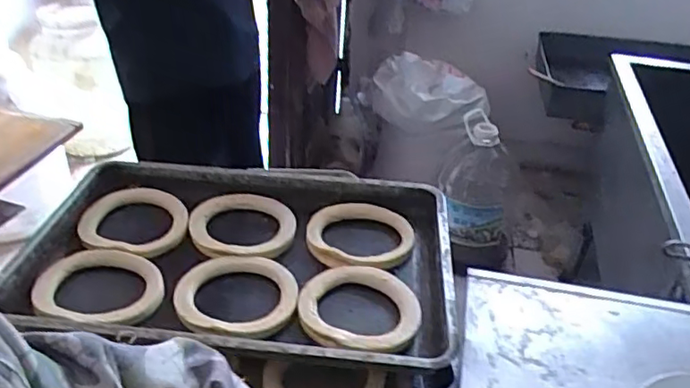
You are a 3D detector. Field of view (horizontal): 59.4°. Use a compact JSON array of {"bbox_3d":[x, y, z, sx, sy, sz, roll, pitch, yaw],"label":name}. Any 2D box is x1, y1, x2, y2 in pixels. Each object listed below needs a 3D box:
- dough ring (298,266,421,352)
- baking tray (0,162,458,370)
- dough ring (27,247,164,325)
[{"bbox_3d":[0.020,0.158,0.846,0.166,0.022,0.177,3,32,-2],"label":"dough ring"},{"bbox_3d":[-0.156,0.088,0.957,0.645,0.067,0.449,7,30,10],"label":"baking tray"},{"bbox_3d":[-0.360,0.132,0.900,0.198,0.015,0.126,4,53,14],"label":"dough ring"}]

